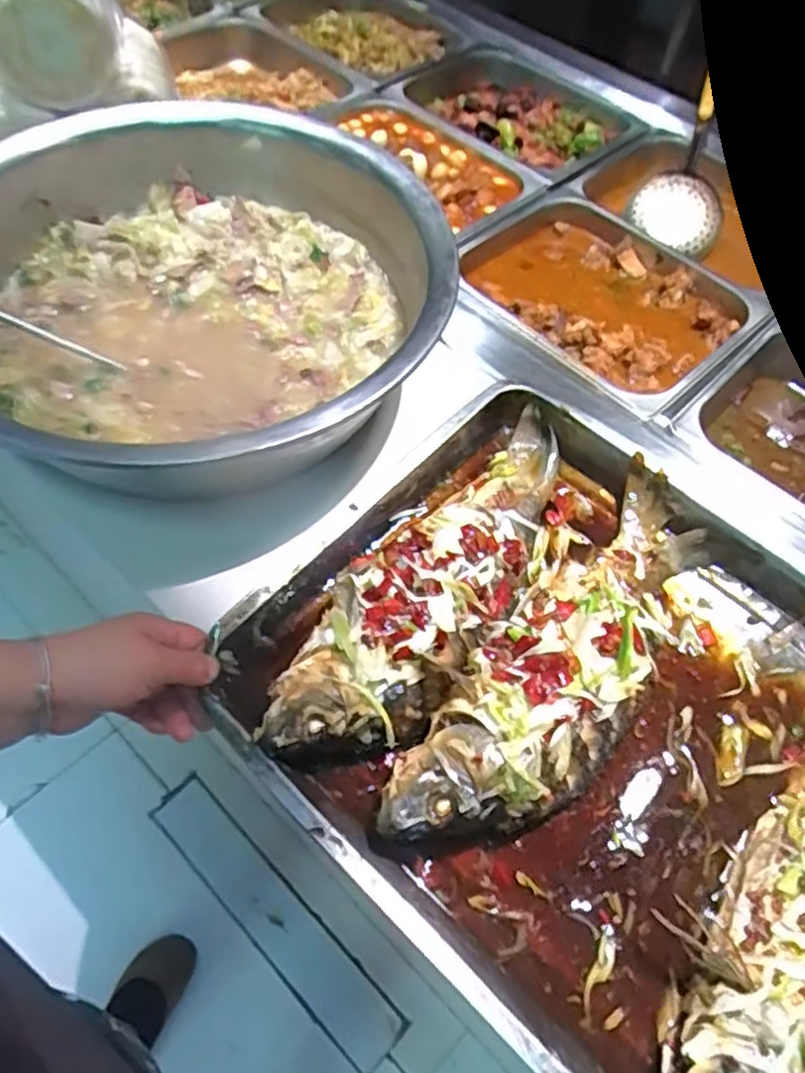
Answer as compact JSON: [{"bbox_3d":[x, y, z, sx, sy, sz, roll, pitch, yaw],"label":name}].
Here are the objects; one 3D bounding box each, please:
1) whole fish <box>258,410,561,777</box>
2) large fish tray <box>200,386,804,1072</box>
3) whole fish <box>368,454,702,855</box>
[{"bbox_3d":[0.030,0.034,0.553,0.110,0.052,0.353,31,61,15],"label":"whole fish"},{"bbox_3d":[0.185,0.150,0.492,0.572,0.061,0.389,38,63,18],"label":"large fish tray"},{"bbox_3d":[0.125,0.092,0.524,0.118,0.057,0.367,34,61,16],"label":"whole fish"}]

